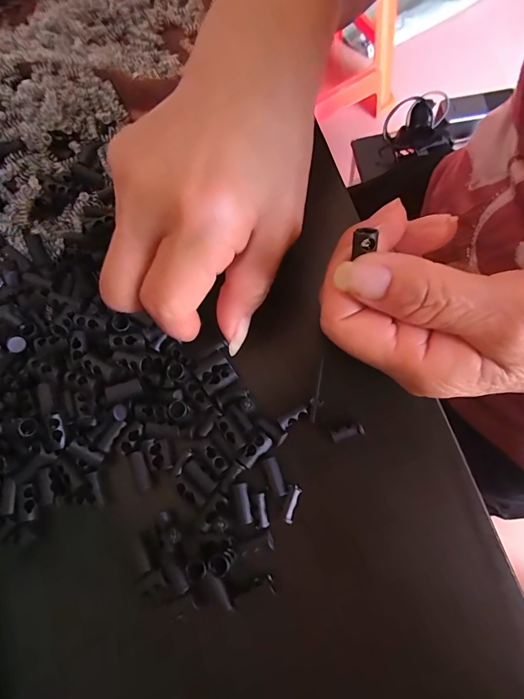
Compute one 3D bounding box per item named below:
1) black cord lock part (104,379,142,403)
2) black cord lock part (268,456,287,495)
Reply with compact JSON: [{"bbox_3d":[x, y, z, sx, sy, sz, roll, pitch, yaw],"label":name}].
[{"bbox_3d":[-0.071,0.021,0.194,0.018,0.004,0.007,-21,71,2],"label":"black cord lock part"},{"bbox_3d":[0.007,0.060,0.180,0.004,0.004,0.018,-19,74,-4],"label":"black cord lock part"}]

